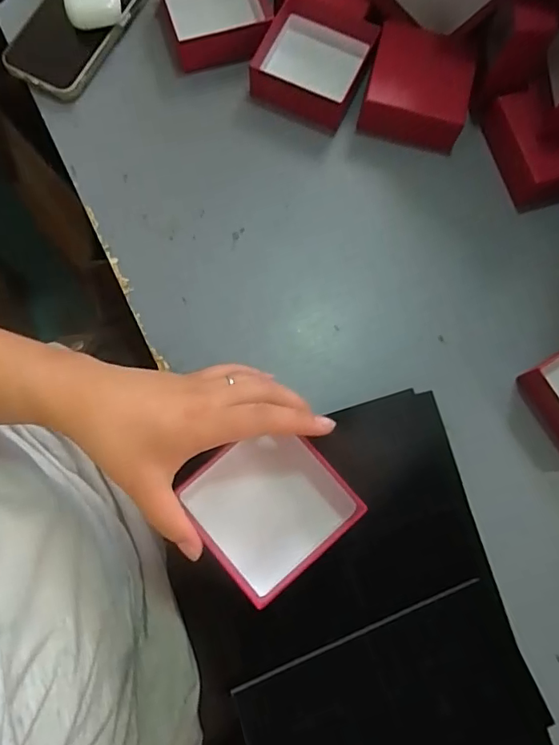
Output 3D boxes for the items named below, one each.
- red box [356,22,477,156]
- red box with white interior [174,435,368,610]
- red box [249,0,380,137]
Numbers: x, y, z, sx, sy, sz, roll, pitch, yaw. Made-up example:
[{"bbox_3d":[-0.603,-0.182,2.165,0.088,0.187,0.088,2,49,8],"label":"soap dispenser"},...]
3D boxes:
[{"bbox_3d":[0.120,-0.248,0.439,0.090,0.033,0.100,15,77,3],"label":"red box"},{"bbox_3d":[-0.006,0.084,0.319,0.092,0.028,0.088,-40,81,-7],"label":"red box with white interior"},{"bbox_3d":[0.029,-0.275,0.442,0.092,0.033,0.101,23,78,4],"label":"red box"}]

